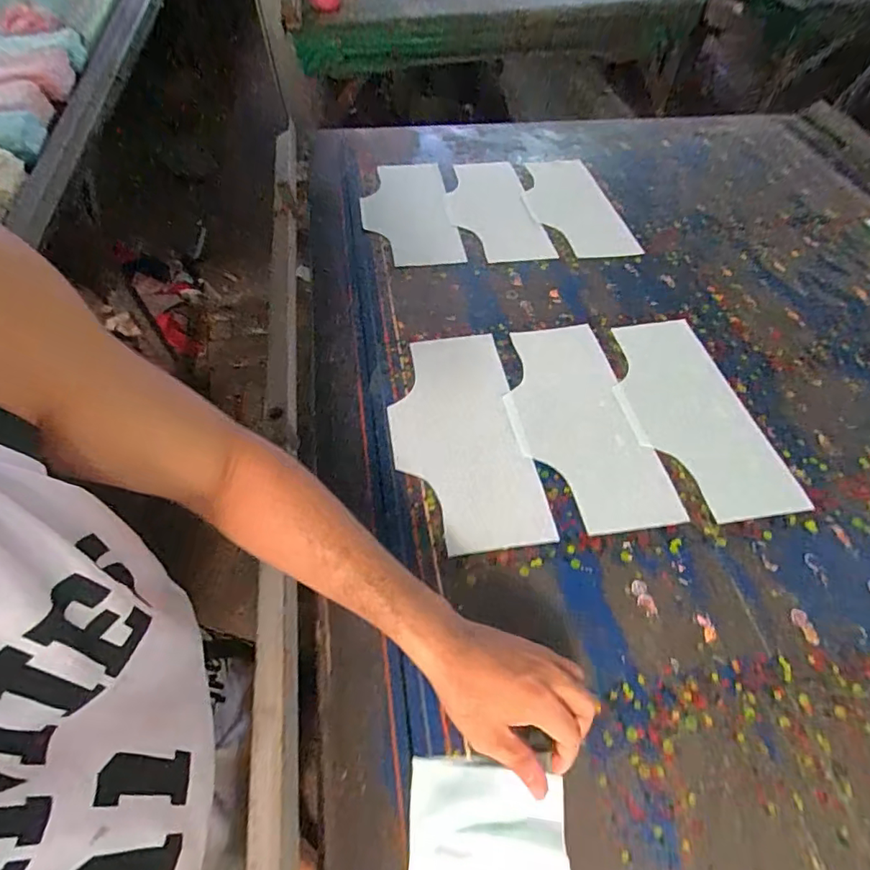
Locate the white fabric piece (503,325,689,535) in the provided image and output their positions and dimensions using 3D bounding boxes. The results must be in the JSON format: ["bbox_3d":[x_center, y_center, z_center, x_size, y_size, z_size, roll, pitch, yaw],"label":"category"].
[{"bbox_3d":[0.181,-0.028,0.657,0.160,0.007,0.324,-6,54,-8],"label":"white fabric piece"}]

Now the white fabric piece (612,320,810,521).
[{"bbox_3d":[0.332,-0.037,0.670,0.163,0.004,0.318,-6,54,-8],"label":"white fabric piece"}]

